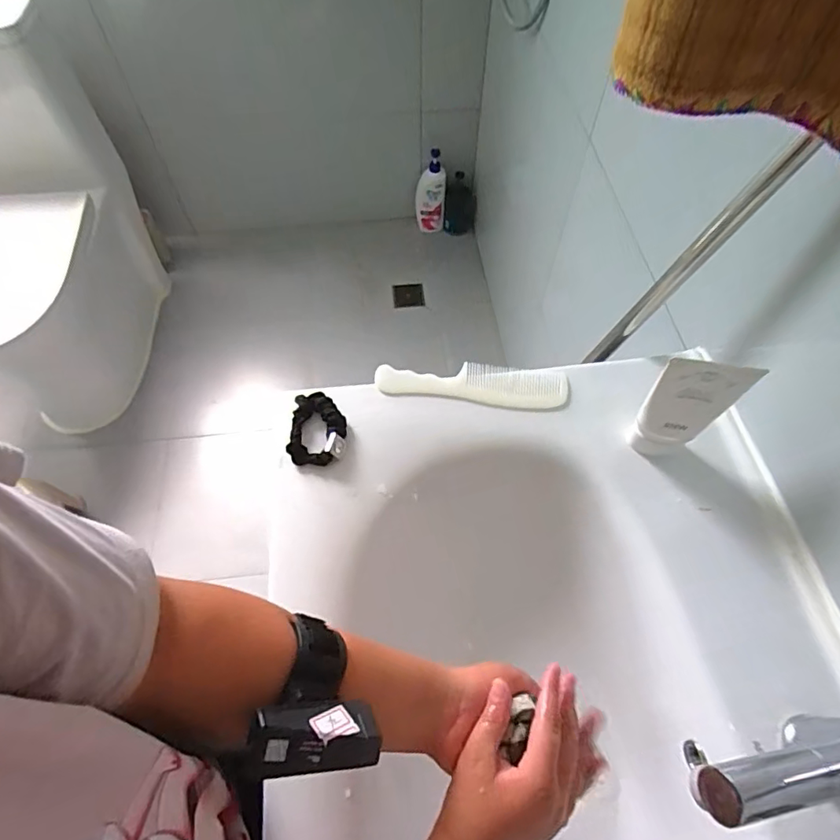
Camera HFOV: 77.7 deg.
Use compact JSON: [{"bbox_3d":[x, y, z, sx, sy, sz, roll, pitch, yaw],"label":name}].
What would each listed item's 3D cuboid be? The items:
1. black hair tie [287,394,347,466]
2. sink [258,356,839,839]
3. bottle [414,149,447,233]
[{"bbox_3d":[-0.106,0.009,0.549,0.056,0.022,0.079,-1,61,-1],"label":"black hair tie"},{"bbox_3d":[0.128,0.328,0.479,0.472,0.192,0.776,-5,61,-3],"label":"sink"},{"bbox_3d":[0.034,-0.762,1.767,0.101,0.259,0.069,1,61,0],"label":"bottle"}]

